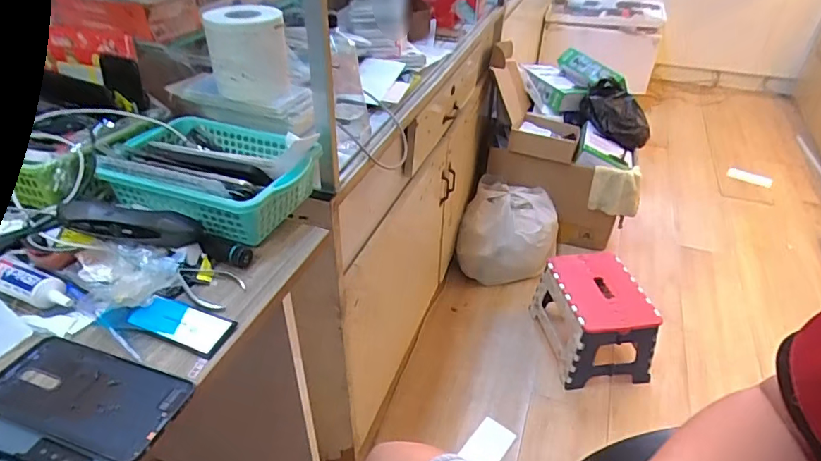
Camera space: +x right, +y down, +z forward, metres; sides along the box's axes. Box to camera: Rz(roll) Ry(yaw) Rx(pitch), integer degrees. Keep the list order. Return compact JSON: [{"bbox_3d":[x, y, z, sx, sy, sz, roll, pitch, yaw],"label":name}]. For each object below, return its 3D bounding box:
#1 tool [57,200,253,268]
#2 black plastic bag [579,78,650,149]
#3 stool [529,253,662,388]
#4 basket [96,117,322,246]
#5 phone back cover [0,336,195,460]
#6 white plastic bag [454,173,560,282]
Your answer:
[{"bbox_3d":[-0.264,-0.002,0.532,0.191,0.033,0.037,14,36,-8],"label":"tool"},{"bbox_3d":[0.696,-0.398,1.713,0.234,0.148,0.196,13,38,16],"label":"black plastic bag"},{"bbox_3d":[0.485,0.236,1.346,0.215,0.227,0.282,-6,37,-9],"label":"stool"},{"bbox_3d":[-0.242,-0.075,0.617,0.249,0.071,0.169,13,38,16],"label":"basket"},{"bbox_3d":[-0.265,0.132,0.411,0.161,0.005,0.074,12,38,14],"label":"phone back cover"},{"bbox_3d":[0.315,0.005,1.619,0.295,0.211,0.268,14,39,17],"label":"white plastic bag"}]

